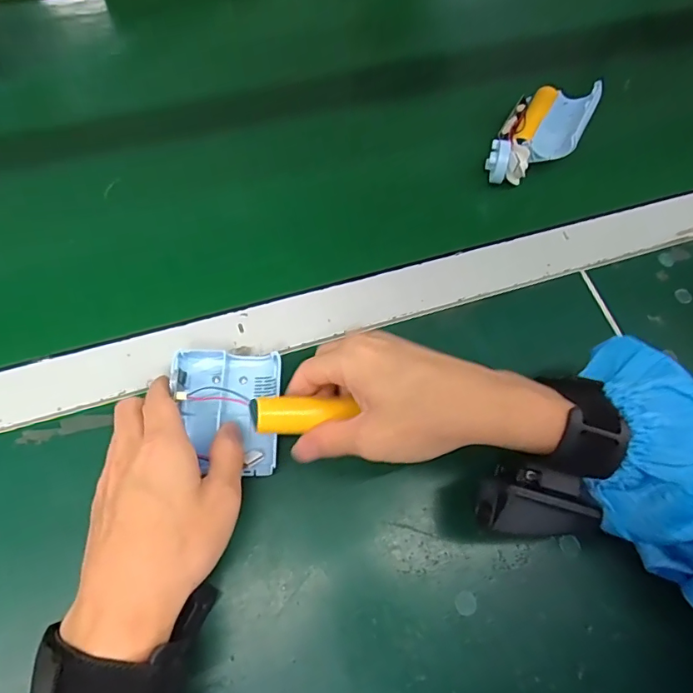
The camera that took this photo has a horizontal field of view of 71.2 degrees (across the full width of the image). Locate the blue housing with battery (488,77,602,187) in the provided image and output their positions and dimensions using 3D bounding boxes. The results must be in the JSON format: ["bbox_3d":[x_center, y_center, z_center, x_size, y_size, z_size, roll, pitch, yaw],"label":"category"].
[{"bbox_3d":[0.170,-0.190,0.415,0.061,0.040,0.115,28,69,9],"label":"blue housing with battery"}]

